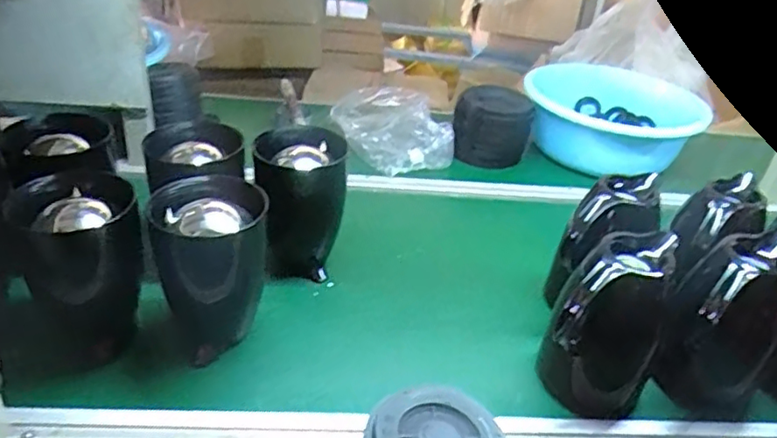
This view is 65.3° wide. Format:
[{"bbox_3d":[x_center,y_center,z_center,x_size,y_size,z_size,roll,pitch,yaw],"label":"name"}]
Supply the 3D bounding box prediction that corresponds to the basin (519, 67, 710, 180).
[{"bbox_3d":[0.512,-0.240,1.371,0.390,0.119,0.422,19,35,18],"label":"basin"}]

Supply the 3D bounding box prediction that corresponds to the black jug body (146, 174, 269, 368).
[{"bbox_3d":[-0.203,0.056,0.730,0.140,0.182,0.116,-18,40,-33],"label":"black jug body"}]

